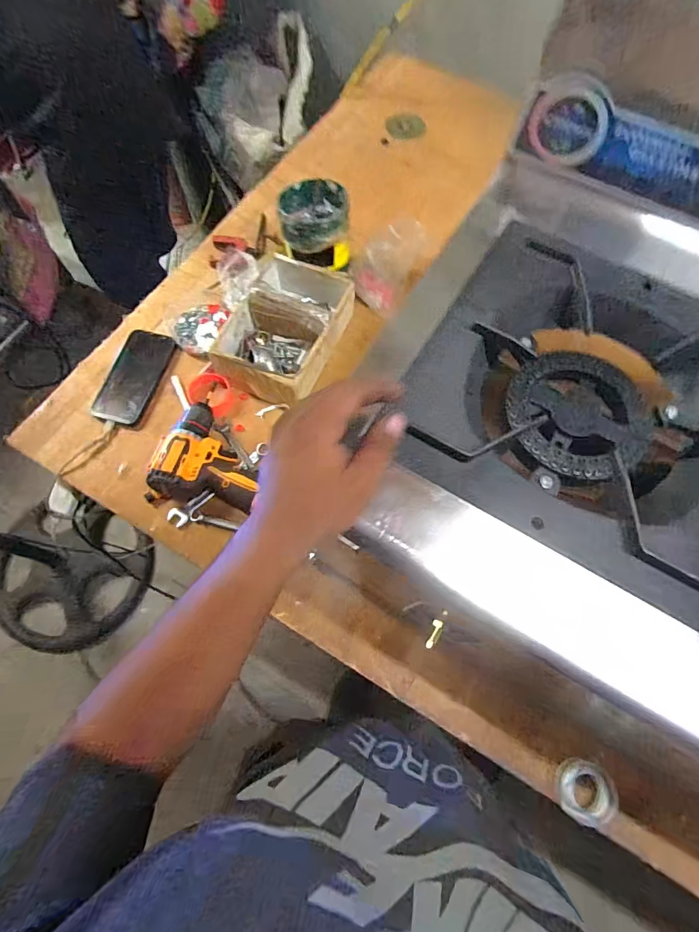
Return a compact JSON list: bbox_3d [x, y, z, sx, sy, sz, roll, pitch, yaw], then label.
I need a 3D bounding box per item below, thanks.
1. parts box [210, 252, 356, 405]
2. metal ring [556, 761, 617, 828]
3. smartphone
[{"bbox_3d":[-0.101,-0.219,0.708,0.161,0.086,0.221,21,70,7],"label":"parts box"},{"bbox_3d":[0.276,0.381,0.518,0.063,0.014,0.060,18,70,6],"label":"metal ring"},{"bbox_3d":[-0.351,-0.147,0.724,0.081,0.011,0.169,15,69,5],"label":"smartphone"}]

